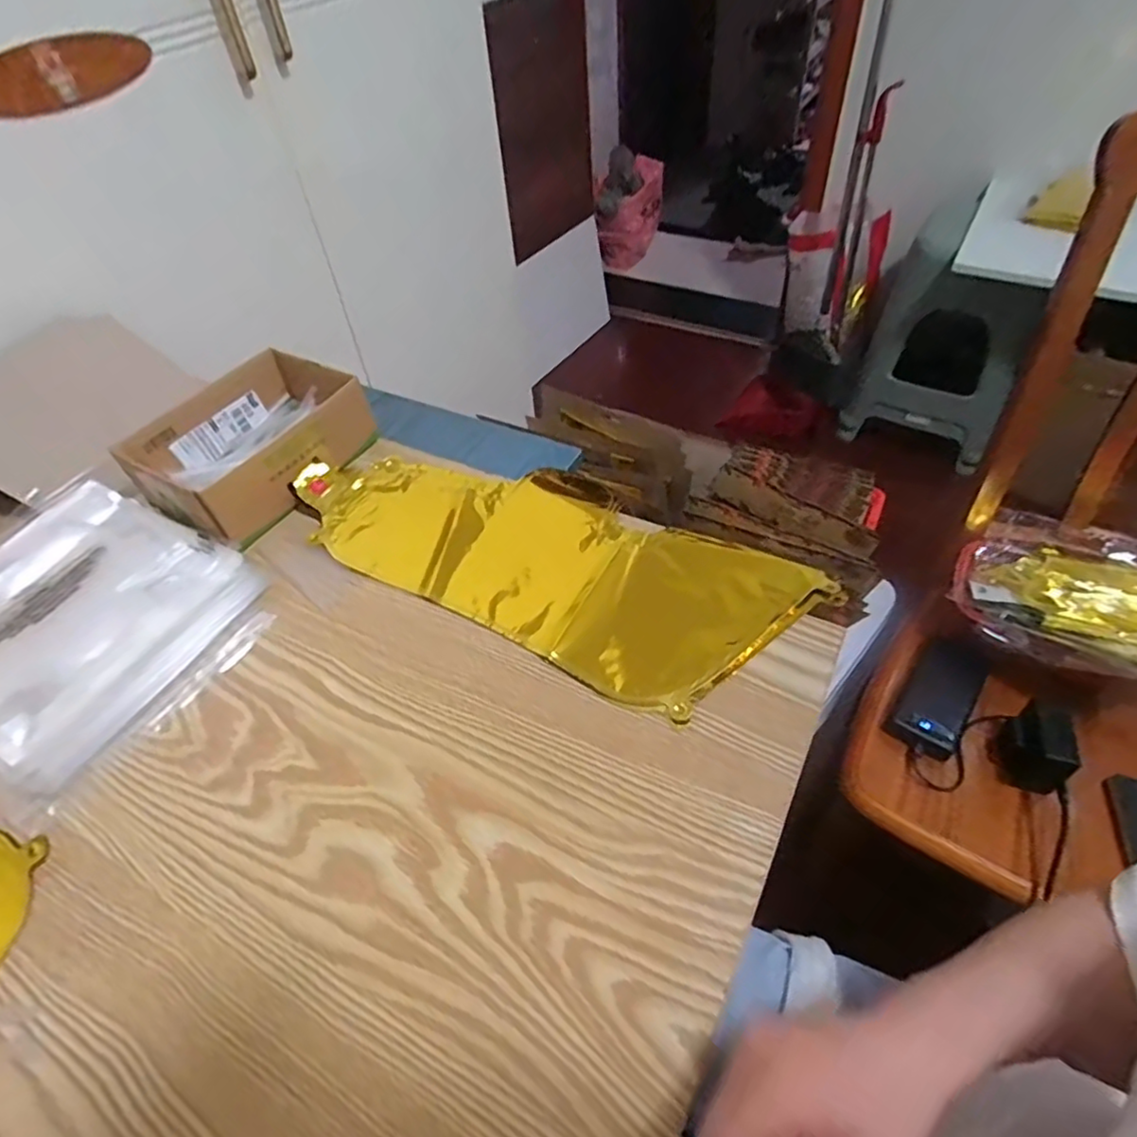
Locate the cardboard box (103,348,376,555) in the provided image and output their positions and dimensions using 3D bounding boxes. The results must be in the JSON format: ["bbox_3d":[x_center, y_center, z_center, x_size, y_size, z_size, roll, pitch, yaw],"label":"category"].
[{"bbox_3d":[-0.293,-0.121,0.610,0.139,0.056,0.198,23,55,23],"label":"cardboard box"}]

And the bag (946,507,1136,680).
[{"bbox_3d":[0.618,0.031,0.763,0.283,0.062,0.238,18,45,21],"label":"bag"}]

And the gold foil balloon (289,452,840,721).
[{"bbox_3d":[-0.027,-0.025,0.542,0.428,0.012,0.190,24,56,23],"label":"gold foil balloon"}]

